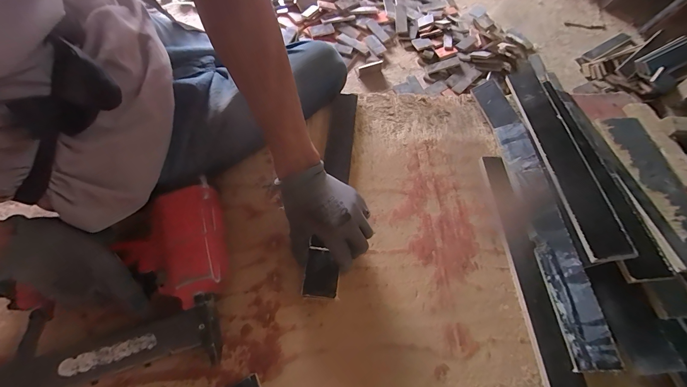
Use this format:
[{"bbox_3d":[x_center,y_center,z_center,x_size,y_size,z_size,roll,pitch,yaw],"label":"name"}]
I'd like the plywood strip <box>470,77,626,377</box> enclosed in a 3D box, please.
[{"bbox_3d":[0.300,-0.001,0.484,0.053,0.019,0.499,-18,59,24],"label":"plywood strip"}]

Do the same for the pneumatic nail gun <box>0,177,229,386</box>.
[{"bbox_3d":[-0.307,0.126,0.372,0.321,0.071,0.196,-14,64,-10],"label":"pneumatic nail gun"}]

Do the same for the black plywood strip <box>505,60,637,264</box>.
[{"bbox_3d":[0.344,-0.074,0.488,0.053,0.021,0.382,-11,58,15],"label":"black plywood strip"}]

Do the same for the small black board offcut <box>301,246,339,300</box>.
[{"bbox_3d":[-0.030,0.109,0.418,0.046,0.009,0.064,6,62,0],"label":"small black board offcut"}]

